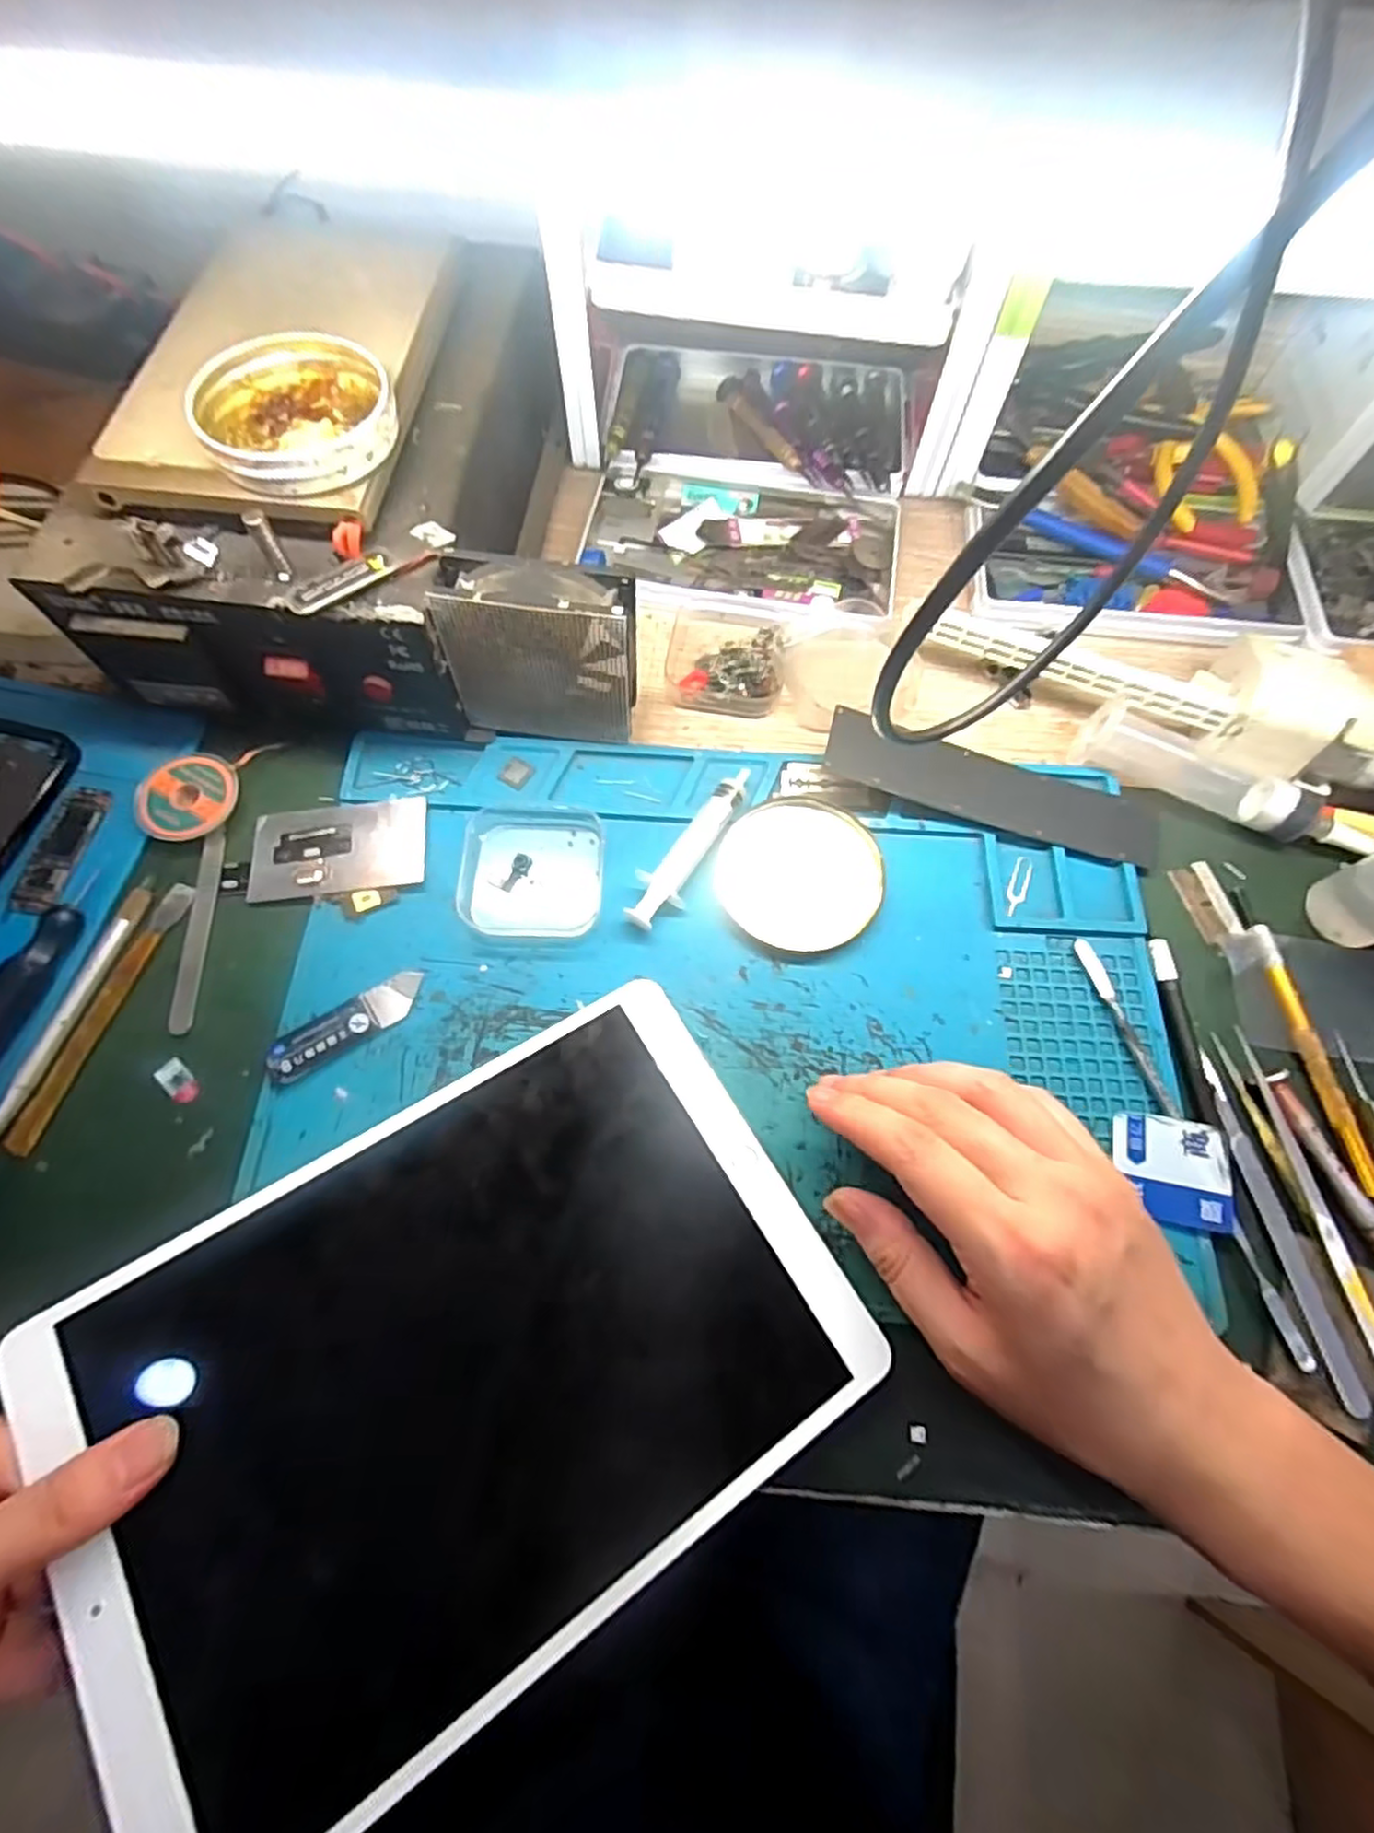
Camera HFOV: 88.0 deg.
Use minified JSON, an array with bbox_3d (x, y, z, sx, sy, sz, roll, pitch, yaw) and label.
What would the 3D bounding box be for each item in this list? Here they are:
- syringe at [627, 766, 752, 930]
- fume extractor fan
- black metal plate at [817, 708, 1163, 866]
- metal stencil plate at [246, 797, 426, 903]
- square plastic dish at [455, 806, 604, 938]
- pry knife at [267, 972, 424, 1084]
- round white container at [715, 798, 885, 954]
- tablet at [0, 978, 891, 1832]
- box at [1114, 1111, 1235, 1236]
[{"bbox_3d":[0.001,-0.034,0.329,0.023,0.015,0.089,27,70,9],"label":"syringe"},{"bbox_3d":[-0.064,-0.115,0.324,0.080,0.087,0.030,7,68,1],"label":"fume extractor fan"},{"bbox_3d":[0.147,-0.061,0.343,0.164,0.009,0.032,17,80,-3],"label":"black metal plate"},{"bbox_3d":[-0.163,-0.031,0.333,0.079,0.005,0.045,-5,71,-2],"label":"metal stencil plate"},{"bbox_3d":[-0.070,-0.022,0.326,0.062,0.014,0.059,2,68,0],"label":"square plastic dish"},{"bbox_3d":[-0.144,0.046,0.302,0.067,0.006,0.019,-33,73,-13],"label":"pry knife"},{"bbox_3d":[0.052,-0.021,0.329,0.073,0.011,0.073,0,68,-1],"label":"round white container"},{"bbox_3d":[-0.072,0.149,0.245,0.245,0.005,0.175,-28,71,-19],"label":"tablet"},{"bbox_3d":[0.196,0.101,0.284,0.044,0.007,0.040,12,69,4],"label":"box"}]

